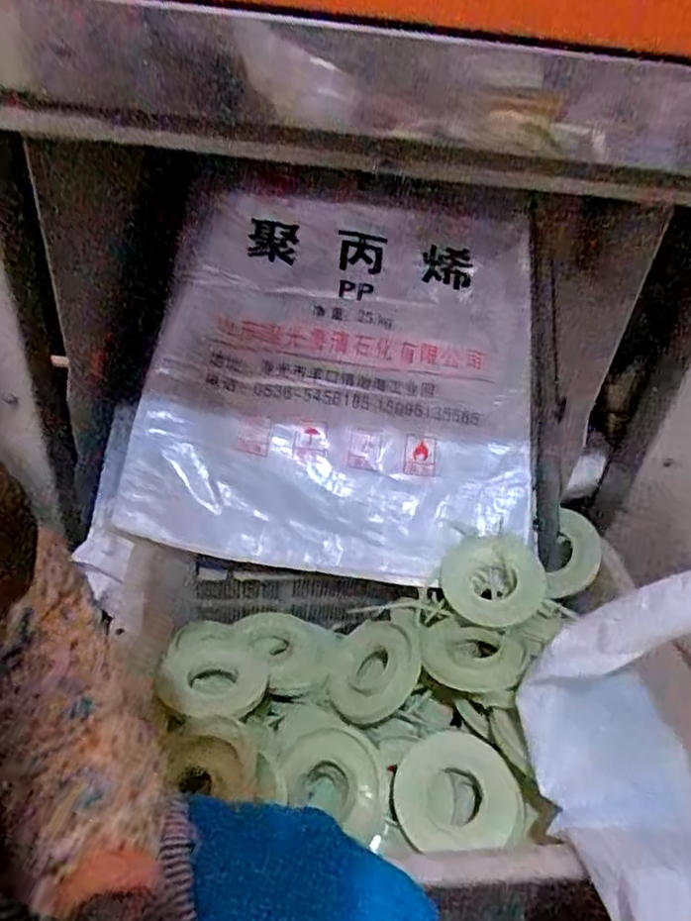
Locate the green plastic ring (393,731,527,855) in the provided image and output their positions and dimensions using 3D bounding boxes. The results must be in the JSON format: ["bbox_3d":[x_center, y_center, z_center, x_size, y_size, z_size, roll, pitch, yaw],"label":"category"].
[{"bbox_3d":[0.125,0.367,0.743,0.138,0.022,0.119,-8,57,7],"label":"green plastic ring"}]

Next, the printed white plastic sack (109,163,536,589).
[{"bbox_3d":[0.001,-0.151,0.961,0.577,0.116,0.615,7,78,-1],"label":"printed white plastic sack"}]

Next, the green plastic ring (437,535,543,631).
[{"bbox_3d":[0.195,0.159,0.891,0.131,0.012,0.125,-4,58,7],"label":"green plastic ring"}]

